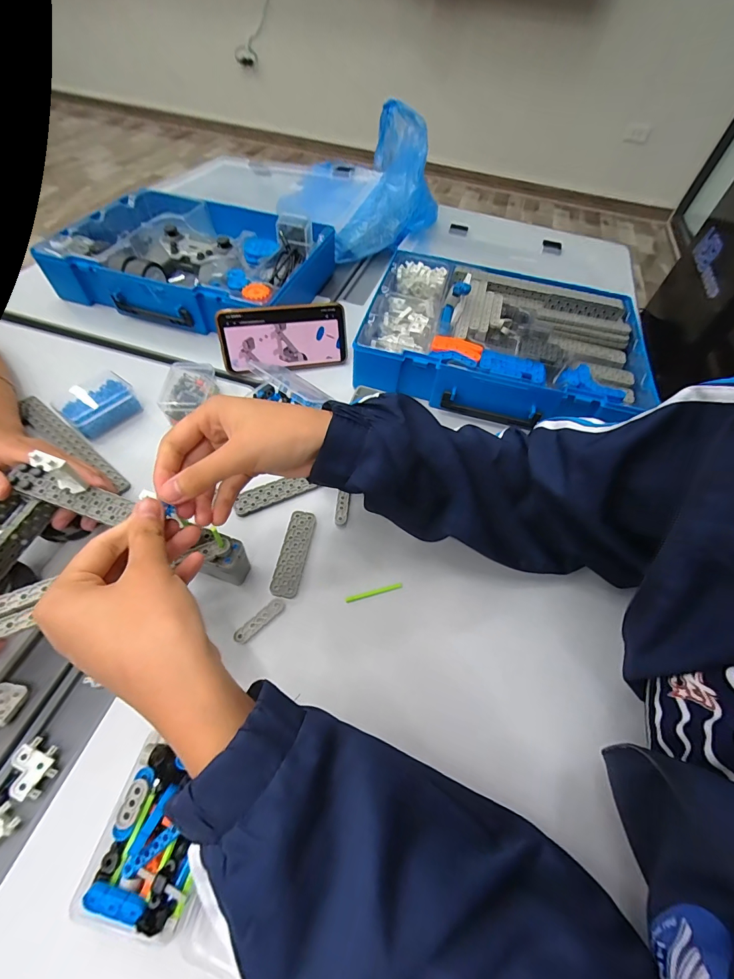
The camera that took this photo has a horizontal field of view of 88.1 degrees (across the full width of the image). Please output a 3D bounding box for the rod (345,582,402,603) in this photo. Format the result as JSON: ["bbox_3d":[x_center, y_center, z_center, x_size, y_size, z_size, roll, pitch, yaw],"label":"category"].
[{"bbox_3d":[0.007,0.096,0.357,0.055,0.004,0.006,-11,58,-13],"label":"rod"}]

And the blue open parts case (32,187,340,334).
[{"bbox_3d":[-0.259,-0.368,0.596,0.354,0.083,0.281,14,56,4],"label":"blue open parts case"}]

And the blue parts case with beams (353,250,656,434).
[{"bbox_3d":[0.183,-0.206,0.531,0.360,0.072,0.261,14,56,4],"label":"blue parts case with beams"}]

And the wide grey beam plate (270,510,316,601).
[{"bbox_3d":[-0.071,0.060,0.368,0.025,0.008,0.087,9,56,1],"label":"wide grey beam plate"}]

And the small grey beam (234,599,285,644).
[{"bbox_3d":[-0.093,0.114,0.331,0.048,0.007,0.011,-38,67,-26],"label":"small grey beam"}]

